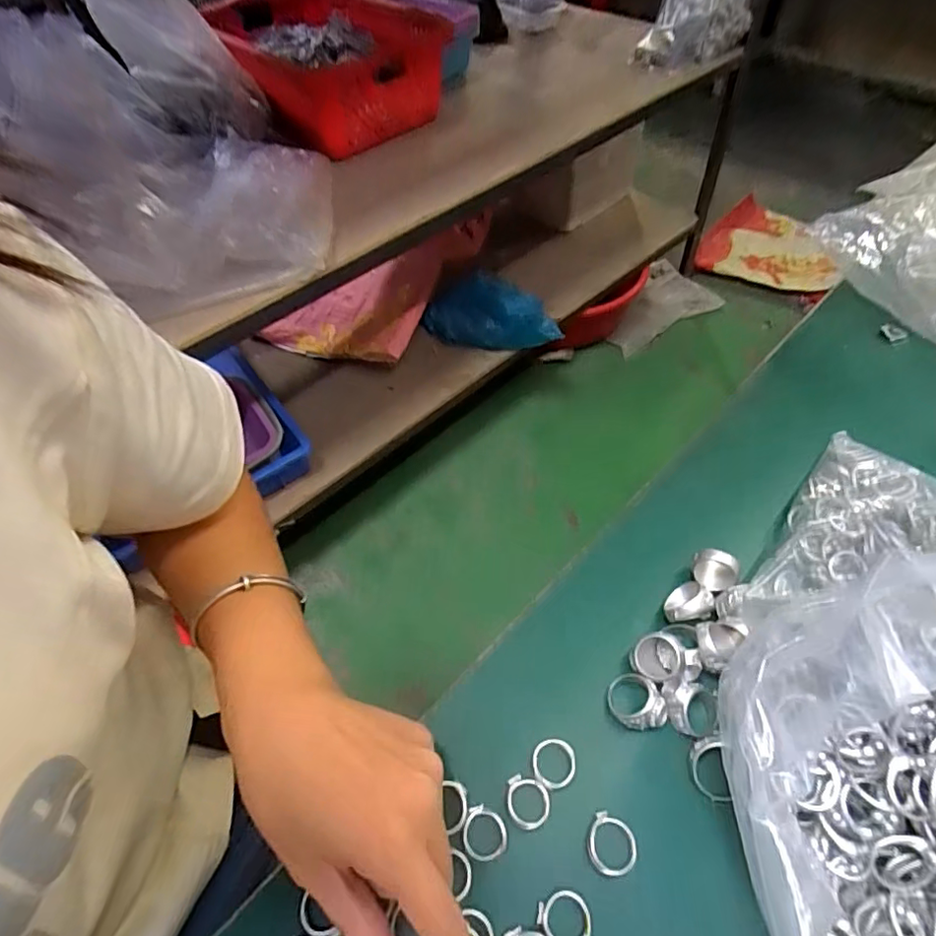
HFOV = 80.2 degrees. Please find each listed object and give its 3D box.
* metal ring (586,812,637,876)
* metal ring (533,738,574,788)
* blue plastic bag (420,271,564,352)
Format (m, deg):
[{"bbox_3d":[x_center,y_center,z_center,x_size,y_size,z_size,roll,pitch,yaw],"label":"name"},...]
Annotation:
[{"bbox_3d":[0.066,0.172,0.254,0.021,0.004,0.023,-1,53,1],"label":"metal ring"},{"bbox_3d":[0.042,0.145,0.273,0.021,0.004,0.022,-1,53,1],"label":"metal ring"},{"bbox_3d":[0.048,-0.335,1.180,0.299,0.121,0.110,9,54,11],"label":"blue plastic bag"}]

